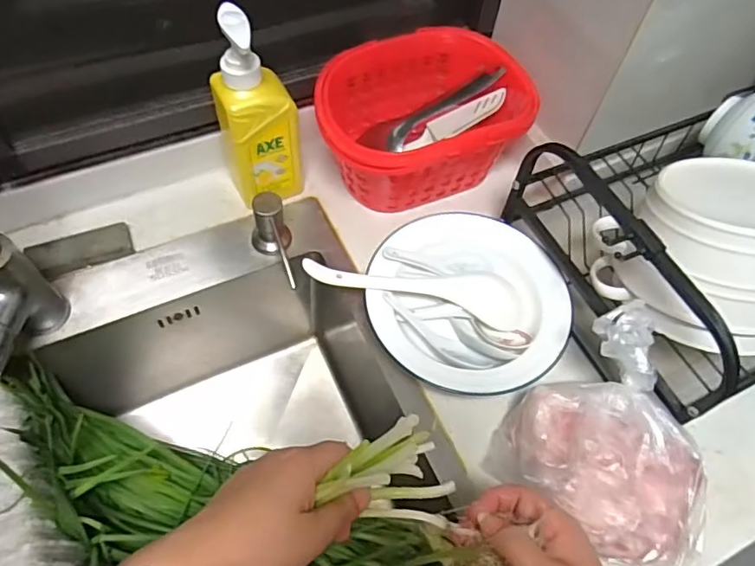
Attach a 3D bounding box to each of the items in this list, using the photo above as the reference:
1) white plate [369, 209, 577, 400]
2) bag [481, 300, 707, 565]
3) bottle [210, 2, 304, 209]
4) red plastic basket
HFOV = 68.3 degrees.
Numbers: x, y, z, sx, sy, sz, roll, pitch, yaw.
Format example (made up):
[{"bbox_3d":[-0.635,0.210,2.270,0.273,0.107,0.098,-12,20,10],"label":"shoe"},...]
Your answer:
[{"bbox_3d":[0.090,0.012,0.553,0.194,0.032,0.203,2,59,-3],"label":"white plate"},{"bbox_3d":[0.202,0.124,0.441,0.169,0.104,0.148,33,63,15],"label":"bag"},{"bbox_3d":[-0.115,-0.158,0.540,0.073,0.199,0.049,-10,60,-9],"label":"bottle"},{"bbox_3d":[0.049,-0.182,0.616,0.220,0.116,0.164,-3,59,-6],"label":"red plastic basket"}]

